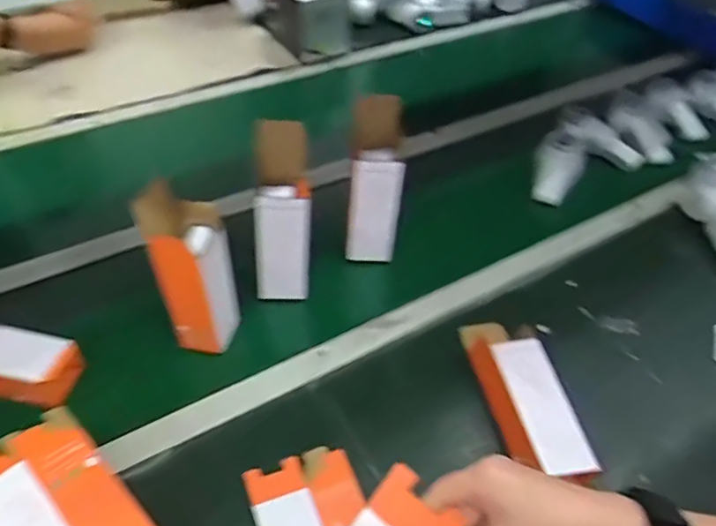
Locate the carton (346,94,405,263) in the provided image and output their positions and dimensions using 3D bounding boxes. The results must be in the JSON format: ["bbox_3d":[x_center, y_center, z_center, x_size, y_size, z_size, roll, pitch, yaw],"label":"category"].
[{"bbox_3d":[0.023,-0.120,0.830,0.074,0.240,0.081,-1,36,-5],"label":"carton"}]

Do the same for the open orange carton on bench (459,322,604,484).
[{"bbox_3d":[0.205,0.160,0.697,0.080,0.068,0.231,-7,49,-9],"label":"open orange carton on bench"}]

